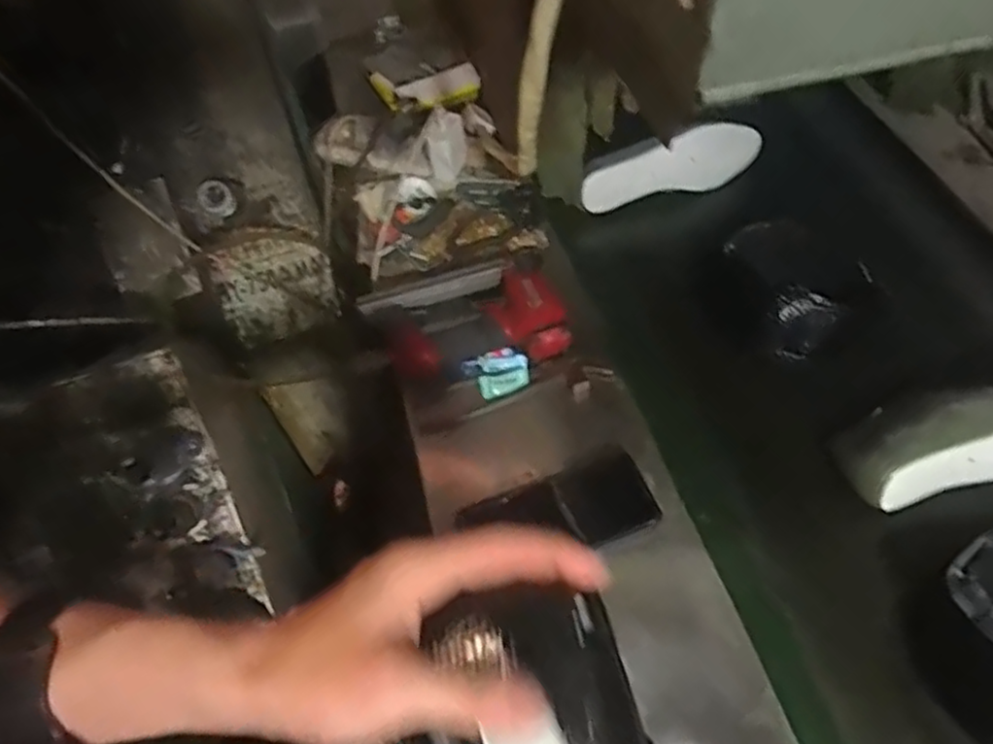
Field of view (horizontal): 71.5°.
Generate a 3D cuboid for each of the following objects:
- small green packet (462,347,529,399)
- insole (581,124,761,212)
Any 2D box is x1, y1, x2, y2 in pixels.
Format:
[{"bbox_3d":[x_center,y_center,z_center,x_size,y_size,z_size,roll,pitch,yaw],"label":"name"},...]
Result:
[{"bbox_3d":[0.003,0.000,0.690,0.056,0.013,0.046,-23,57,-12],"label":"small green packet"},{"bbox_3d":[0.221,-0.258,0.859,0.236,0.080,0.007,-14,36,-11],"label":"insole"}]

